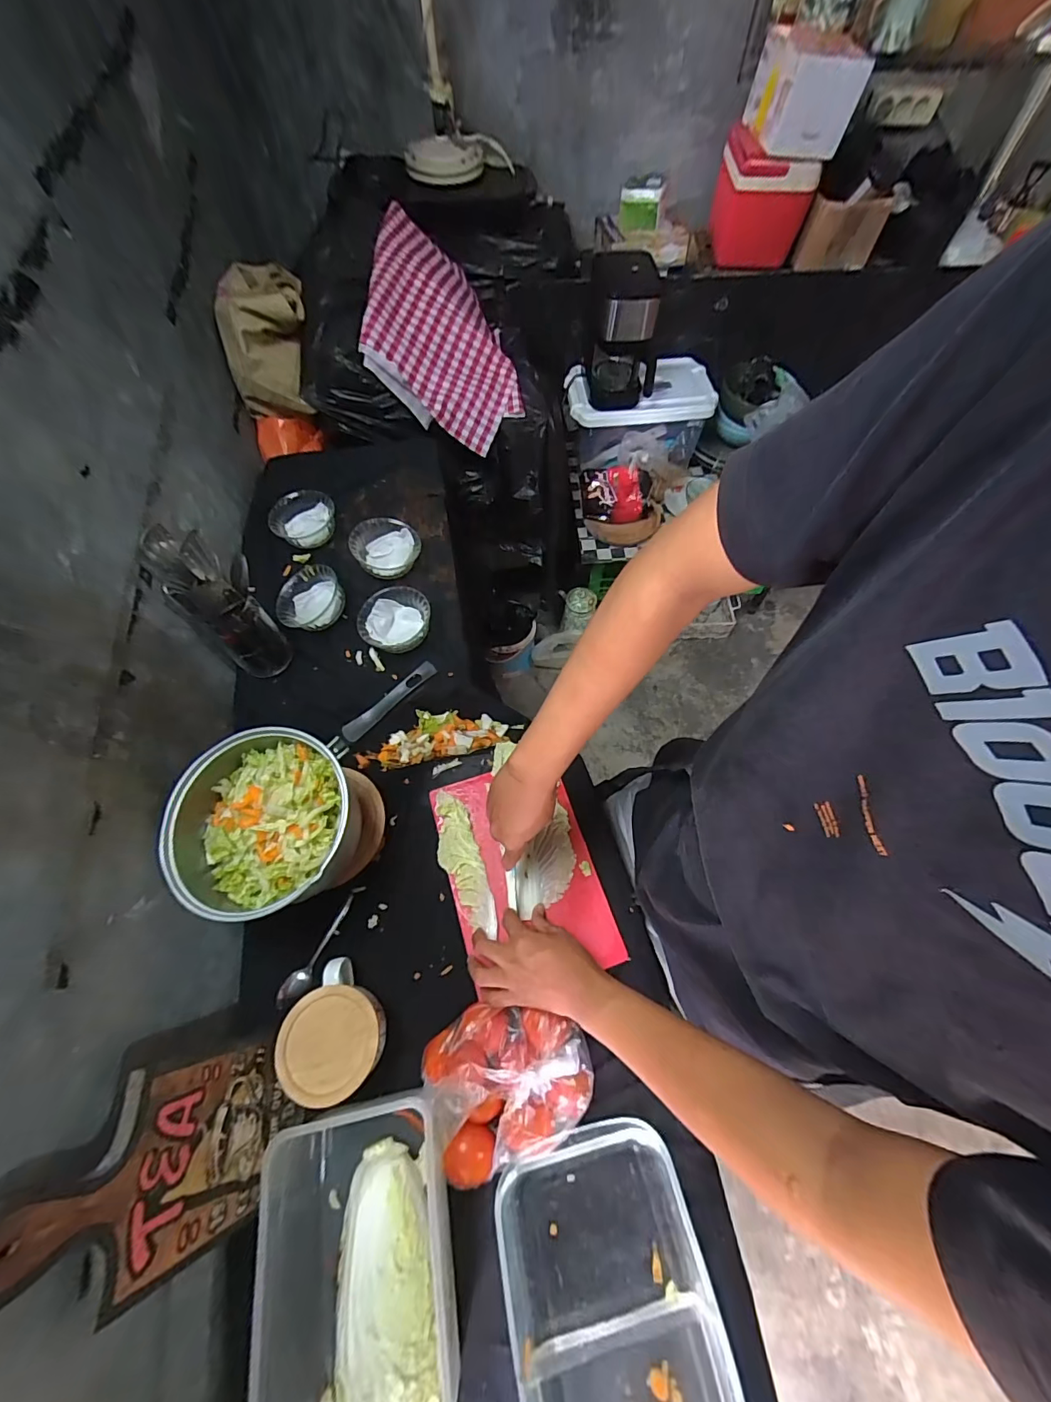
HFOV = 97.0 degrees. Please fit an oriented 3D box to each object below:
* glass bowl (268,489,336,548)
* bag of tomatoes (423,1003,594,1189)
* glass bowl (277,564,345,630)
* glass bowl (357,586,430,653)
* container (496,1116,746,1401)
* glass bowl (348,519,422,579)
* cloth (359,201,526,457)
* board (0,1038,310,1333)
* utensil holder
[{"bbox_3d":[-0.381,-0.311,0.806,0.102,0.054,0.083,-16,64,-7],"label":"glass bowl"},{"bbox_3d":[-0.020,0.389,0.484,0.167,0.073,0.135,-27,66,-12],"label":"bag of tomatoes"},{"bbox_3d":[-0.337,-0.158,0.734,0.102,0.054,0.105,-14,64,-6],"label":"glass bowl"},{"bbox_3d":[-0.199,-0.121,0.721,0.106,0.052,0.094,-15,64,-7],"label":"glass bowl"},{"bbox_3d":[0.082,0.562,0.414,0.177,0.047,0.286,-13,63,-6],"label":"container"},{"bbox_3d":[-0.230,-0.252,0.775,0.106,0.057,0.091,-9,63,-4],"label":"glass bowl"},{"bbox_3d":[-0.159,-0.766,0.963,0.318,0.088,0.463,14,72,-31],"label":"cloth"},{"bbox_3d":[-0.280,0.367,0.368,0.009,0.253,0.134,-13,63,11],"label":"board"},{"bbox_3d":[-0.396,-0.120,0.623,0.098,0.226,0.087,33,68,16],"label":"utensil holder"}]

